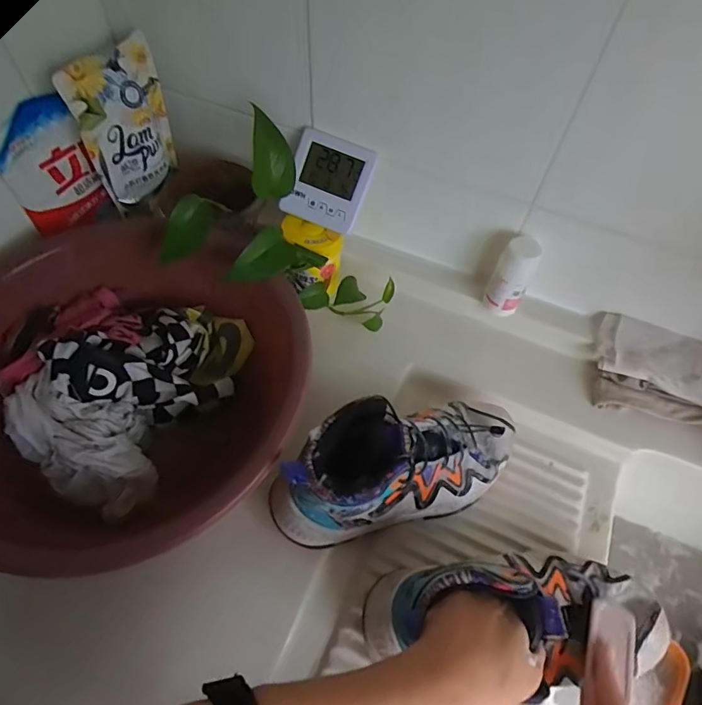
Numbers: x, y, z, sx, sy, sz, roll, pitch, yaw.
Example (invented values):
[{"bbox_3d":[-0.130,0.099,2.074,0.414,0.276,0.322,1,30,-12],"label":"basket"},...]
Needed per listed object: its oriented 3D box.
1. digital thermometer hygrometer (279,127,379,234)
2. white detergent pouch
[{"bbox_3d":[-0.027,-0.200,0.576,0.092,0.017,0.099,23,101,6],"label":"digital thermometer hygrometer"},{"bbox_3d":[-0.263,-0.269,0.582,0.034,0.185,0.113,15,60,7],"label":"white detergent pouch"}]

